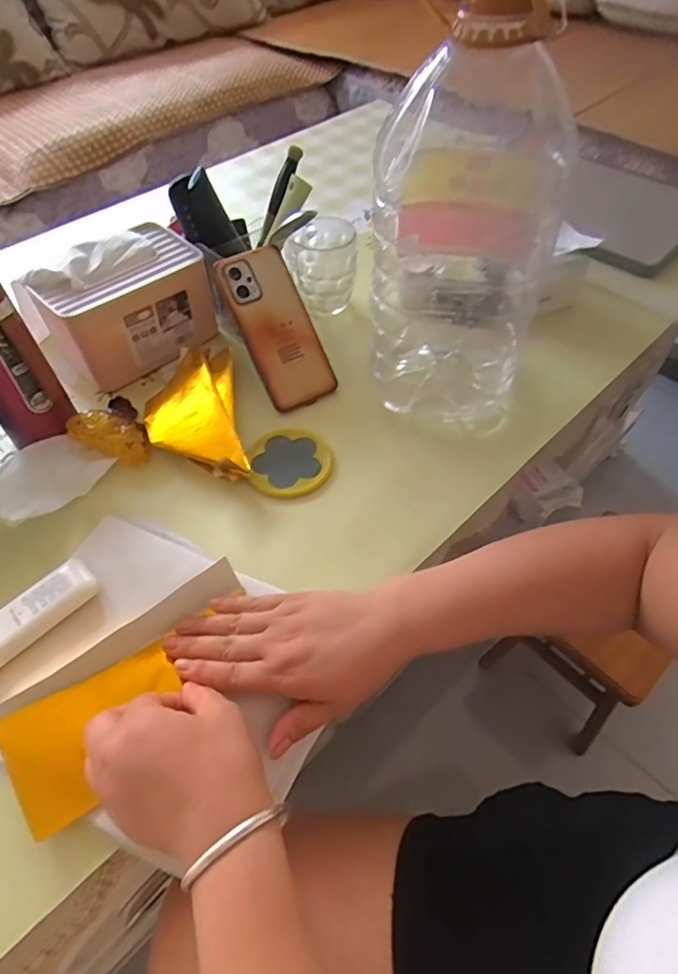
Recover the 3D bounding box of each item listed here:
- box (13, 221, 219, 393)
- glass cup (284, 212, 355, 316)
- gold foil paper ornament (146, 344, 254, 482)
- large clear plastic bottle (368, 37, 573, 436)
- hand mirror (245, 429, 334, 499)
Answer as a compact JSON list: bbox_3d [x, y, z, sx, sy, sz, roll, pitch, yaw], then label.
[{"bbox_3d":[-0.237,-0.204,0.588,0.175,0.095,0.126,-37,61,-23],"label":"box"},{"bbox_3d":[-0.020,-0.264,0.640,0.078,0.088,0.080,-1,53,1],"label":"glass cup"},{"bbox_3d":[-0.148,-0.075,0.534,0.092,0.031,0.182,-11,54,-7],"label":"gold foil paper ornament"},{"bbox_3d":[0.111,-0.216,0.469,0.148,0.284,0.180,13,54,11],"label":"large clear plastic bottle"},{"bbox_3d":[-0.048,-0.022,0.511,0.081,0.013,0.080,-1,53,1],"label":"hand mirror"}]

